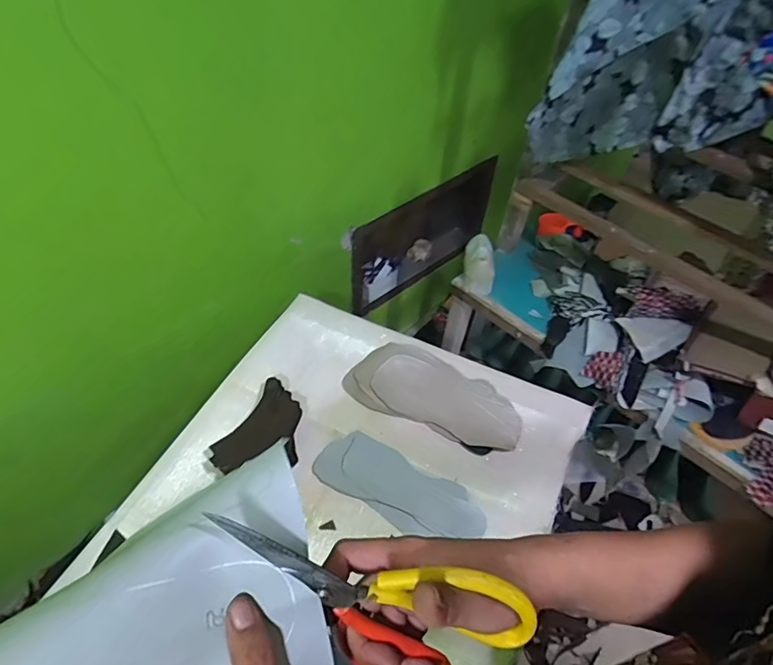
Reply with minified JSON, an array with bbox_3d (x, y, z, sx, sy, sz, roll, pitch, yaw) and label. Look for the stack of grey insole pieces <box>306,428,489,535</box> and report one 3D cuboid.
[{"bbox_3d":[0.021,0.244,0.791,0.273,0.012,0.103,24,52,16],"label":"stack of grey insole pieces"}]

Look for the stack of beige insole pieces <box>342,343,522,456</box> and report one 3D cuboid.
[{"bbox_3d":[0.088,0.108,0.901,0.324,0.039,0.140,21,51,14],"label":"stack of beige insole pieces"}]

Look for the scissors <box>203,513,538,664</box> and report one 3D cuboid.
[{"bbox_3d":[-0.007,0.171,0.300,0.190,0.107,0.049,10,49,5],"label":"scissors"}]

